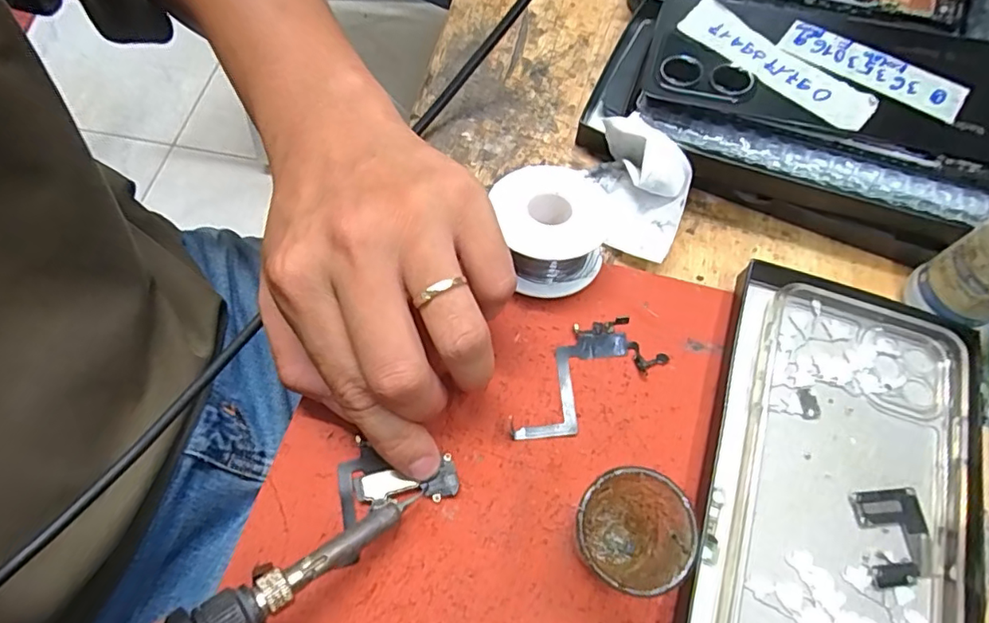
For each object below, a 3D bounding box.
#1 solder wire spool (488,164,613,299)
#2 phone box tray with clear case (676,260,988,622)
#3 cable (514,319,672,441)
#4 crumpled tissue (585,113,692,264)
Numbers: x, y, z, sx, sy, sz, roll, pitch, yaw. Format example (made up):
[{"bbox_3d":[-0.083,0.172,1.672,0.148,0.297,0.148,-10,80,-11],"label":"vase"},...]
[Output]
[{"bbox_3d":[0.028,-0.038,0.253,0.051,0.032,0.053,-1,66,2],"label":"solder wire spool"},{"bbox_3d":[0.132,0.072,0.211,0.100,0.014,0.174,17,68,9],"label":"phone box tray with clear case"},{"bbox_3d":[0.035,0.028,0.239,0.071,0.004,0.033,-35,70,-12],"label":"cable"},{"bbox_3d":[0.066,-0.057,0.261,0.043,0.036,0.057,17,68,9],"label":"crumpled tissue"}]

